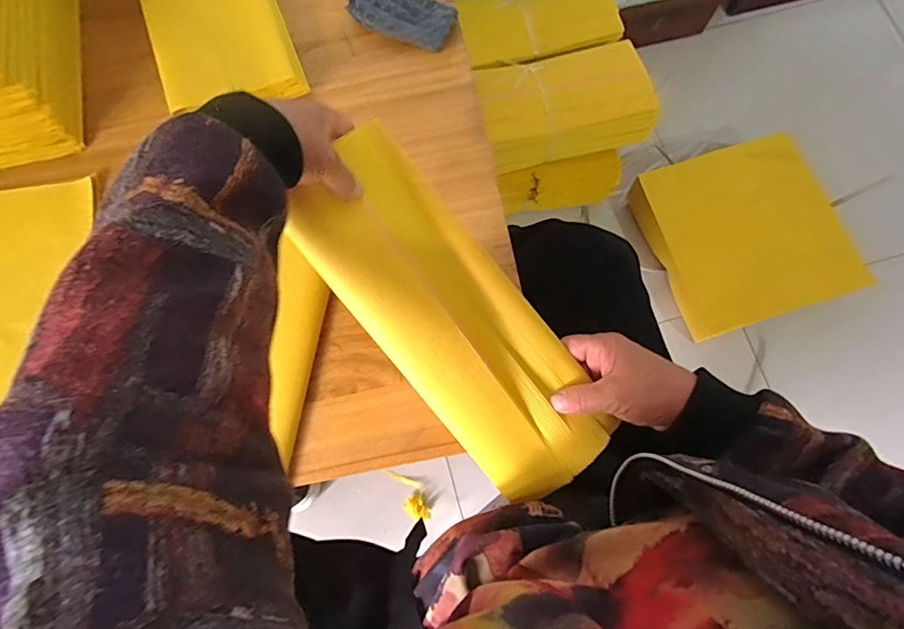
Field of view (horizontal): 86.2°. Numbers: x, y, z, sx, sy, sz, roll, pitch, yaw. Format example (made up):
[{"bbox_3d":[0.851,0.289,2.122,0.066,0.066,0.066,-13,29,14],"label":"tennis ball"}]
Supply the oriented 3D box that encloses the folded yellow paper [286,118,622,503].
[{"bbox_3d":[0.001,0.004,0.383,0.114,0.028,0.312,-38,95,-8],"label":"folded yellow paper"}]

